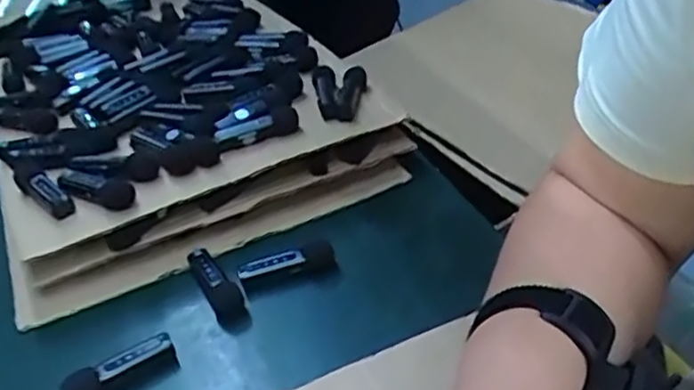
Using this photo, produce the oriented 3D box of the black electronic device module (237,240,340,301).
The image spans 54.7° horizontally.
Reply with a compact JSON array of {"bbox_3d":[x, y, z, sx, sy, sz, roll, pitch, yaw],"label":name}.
[{"bbox_3d":[-0.039,0.051,0.453,0.065,0.017,0.024,-15,38,-12],"label":"black electronic device module"}]

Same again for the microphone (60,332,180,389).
[{"bbox_3d":[-0.134,0.105,0.396,0.065,0.019,0.019,-25,41,-23],"label":"microphone"}]

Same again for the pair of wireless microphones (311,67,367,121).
[{"bbox_3d":[-0.008,-0.083,0.537,0.043,0.016,0.062,-4,39,8],"label":"pair of wireless microphones"}]

